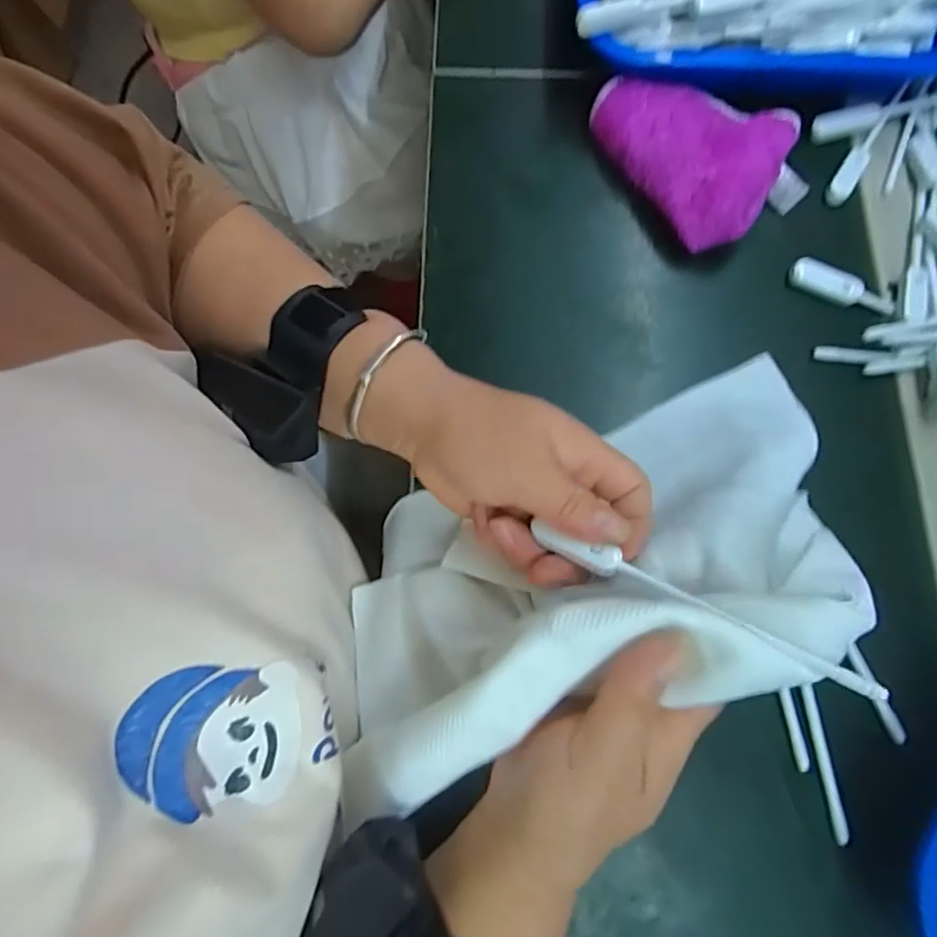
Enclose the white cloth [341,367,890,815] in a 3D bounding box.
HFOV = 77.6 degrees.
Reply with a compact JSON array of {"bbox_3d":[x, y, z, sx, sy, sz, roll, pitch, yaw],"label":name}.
[{"bbox_3d":[0.071,0.037,0.277,0.283,0.115,0.140,-22,75,-4],"label":"white cloth"}]

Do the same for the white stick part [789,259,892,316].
[{"bbox_3d":[0.236,-0.113,0.369,0.065,0.012,0.020,26,77,9],"label":"white stick part"}]

